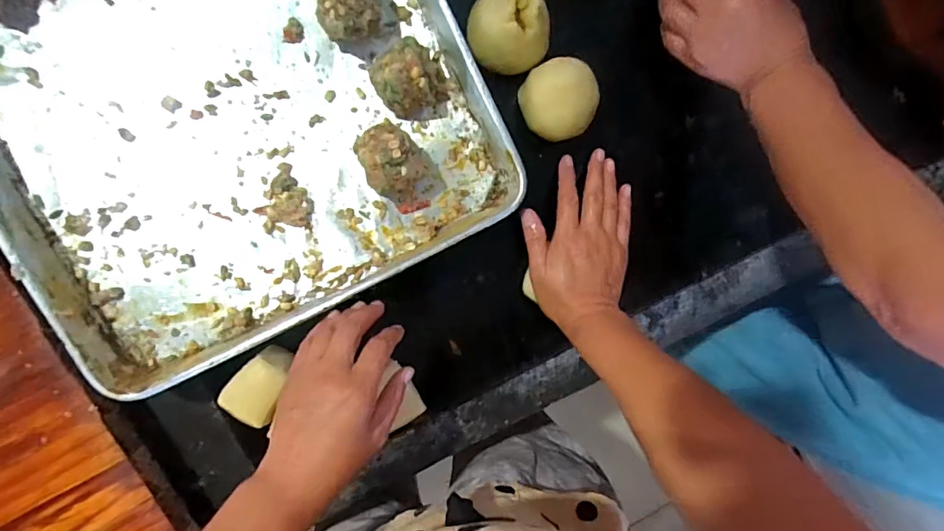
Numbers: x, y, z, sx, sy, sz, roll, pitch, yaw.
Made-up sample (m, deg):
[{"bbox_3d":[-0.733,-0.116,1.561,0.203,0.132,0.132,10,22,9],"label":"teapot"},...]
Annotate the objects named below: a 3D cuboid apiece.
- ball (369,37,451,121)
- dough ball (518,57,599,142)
[{"bbox_3d":[-0.052,-0.165,0.438,0.067,0.056,0.056,-41,95,-6],"label":"ball"},{"bbox_3d":[0.082,-0.154,0.461,0.069,0.053,0.068,0,90,-9],"label":"dough ball"}]

